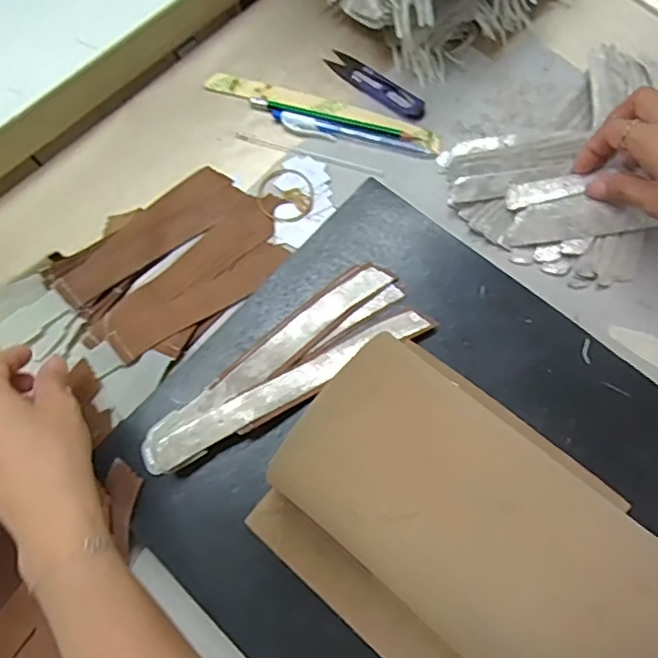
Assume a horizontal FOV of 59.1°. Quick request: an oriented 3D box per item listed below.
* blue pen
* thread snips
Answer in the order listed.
[{"bbox_3d":[0.018,-0.159,0.477,0.137,0.007,0.013,16,75,7],"label":"blue pen"},{"bbox_3d":[0.039,-0.208,0.491,0.101,0.005,0.023,40,79,12],"label":"thread snips"}]

